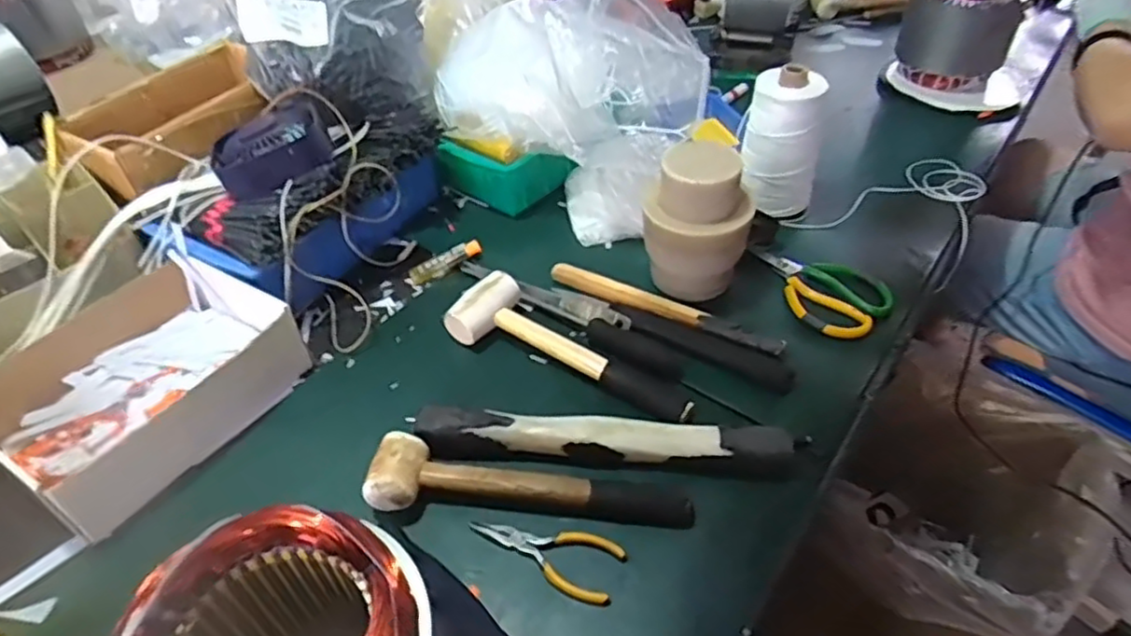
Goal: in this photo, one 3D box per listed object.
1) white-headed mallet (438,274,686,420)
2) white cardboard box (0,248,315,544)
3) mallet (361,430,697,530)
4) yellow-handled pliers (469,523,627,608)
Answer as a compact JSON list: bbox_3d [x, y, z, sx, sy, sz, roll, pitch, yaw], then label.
[{"bbox_3d":[0.002,0.032,0.659,0.258,0.038,0.079,28,51,26],"label":"white-headed mallet"},{"bbox_3d":[-0.396,0.052,0.643,0.203,0.064,0.251,24,49,23],"label":"white cardboard box"},{"bbox_3d":[-0.030,0.142,0.546,0.258,0.035,0.059,7,45,8],"label":"mallet"},{"bbox_3d":[-0.017,0.181,0.532,0.120,0.007,0.048,16,47,17],"label":"yellow-handled pliers"}]

